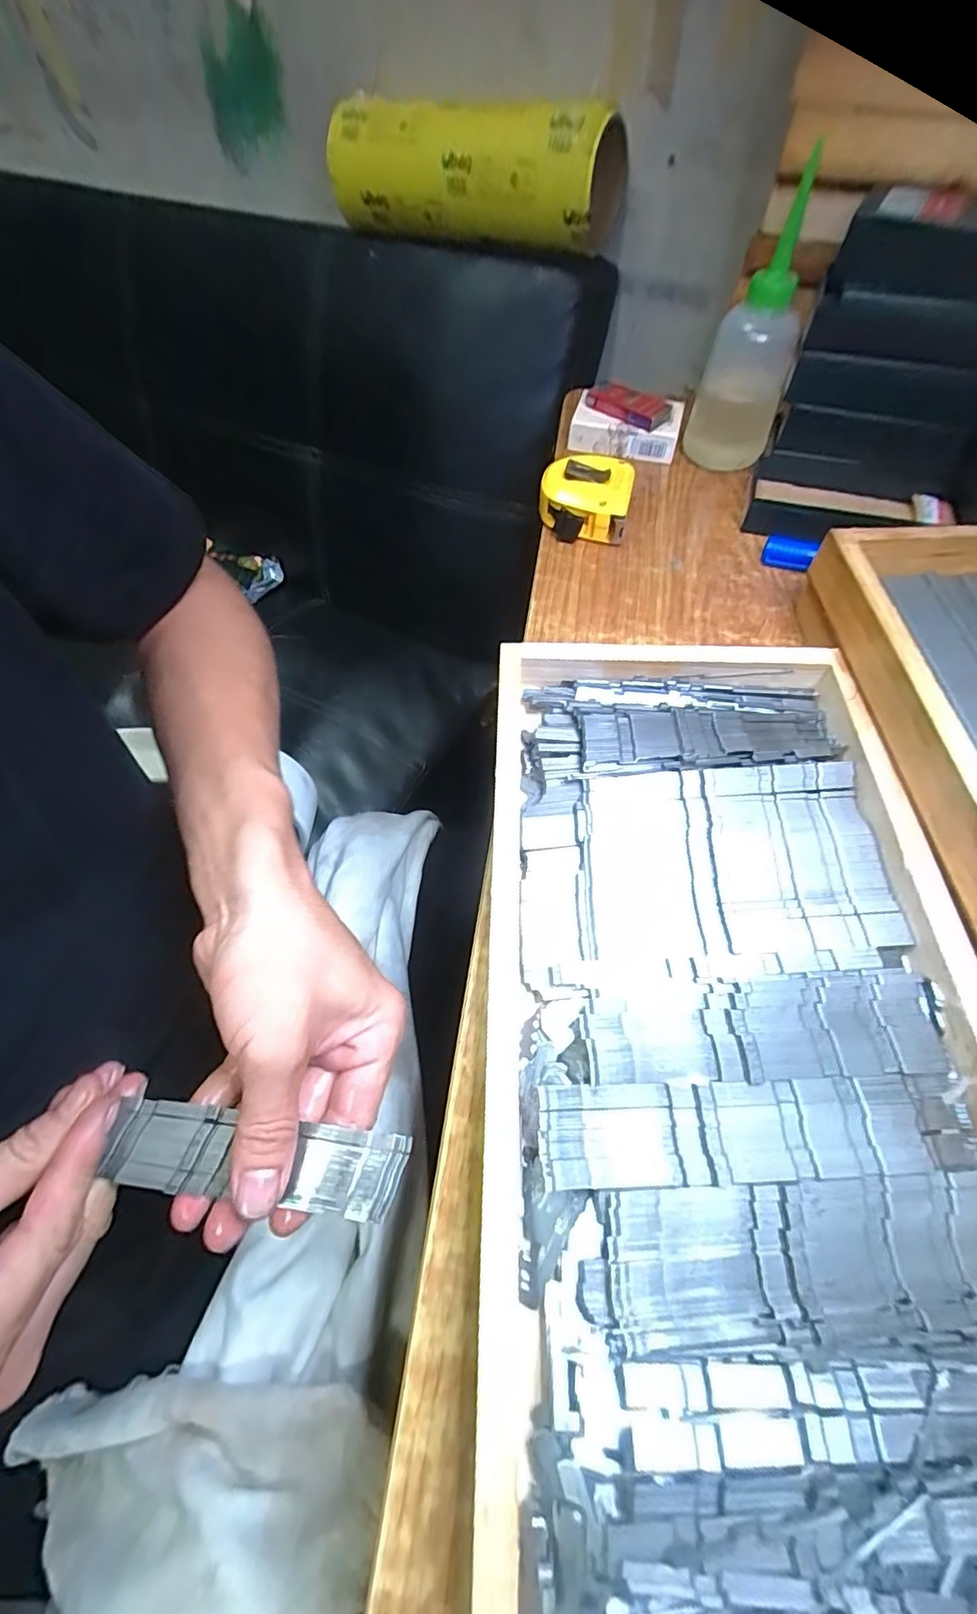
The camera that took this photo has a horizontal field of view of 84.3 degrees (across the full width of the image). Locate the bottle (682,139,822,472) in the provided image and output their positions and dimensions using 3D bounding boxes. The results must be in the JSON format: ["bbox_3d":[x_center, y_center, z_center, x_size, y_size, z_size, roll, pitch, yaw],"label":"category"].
[{"bbox_3d":[0.194,-0.334,0.393,0.062,0.169,0.050,19,63,12],"label":"bottle"}]

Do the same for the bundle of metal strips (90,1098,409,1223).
[{"bbox_3d":[-0.097,0.145,0.222,0.124,0.005,0.030,5,64,5],"label":"bundle of metal strips"}]

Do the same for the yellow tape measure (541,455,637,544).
[{"bbox_3d":[0.072,-0.233,0.403,0.065,0.029,0.066,9,61,7],"label":"yellow tape measure"}]

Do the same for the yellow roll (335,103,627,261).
[{"bbox_3d":[-0.024,-0.671,0.566,0.327,0.098,0.108,20,63,13],"label":"yellow roll"}]

